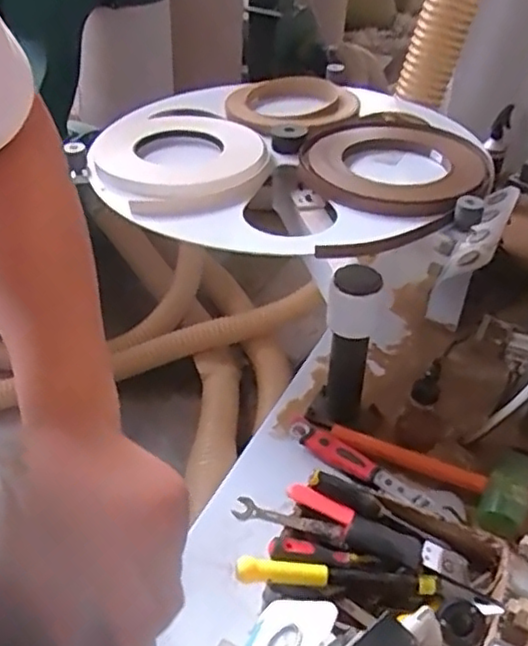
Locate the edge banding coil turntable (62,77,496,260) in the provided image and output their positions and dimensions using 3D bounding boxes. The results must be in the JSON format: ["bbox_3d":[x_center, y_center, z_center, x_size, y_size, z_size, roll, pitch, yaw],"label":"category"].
[{"bbox_3d":[0.057,-0.325,1.186,0.667,0.062,0.672,0,39,0],"label":"edge banding coil turntable"}]

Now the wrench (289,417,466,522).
[{"bbox_3d":[0.167,0.227,1.007,0.302,0.012,0.057,24,45,26],"label":"wrench"}]

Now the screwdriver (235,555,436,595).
[{"bbox_3d":[0.090,0.318,0.810,0.247,0.033,0.031,2,39,2],"label":"screwdriver"}]

